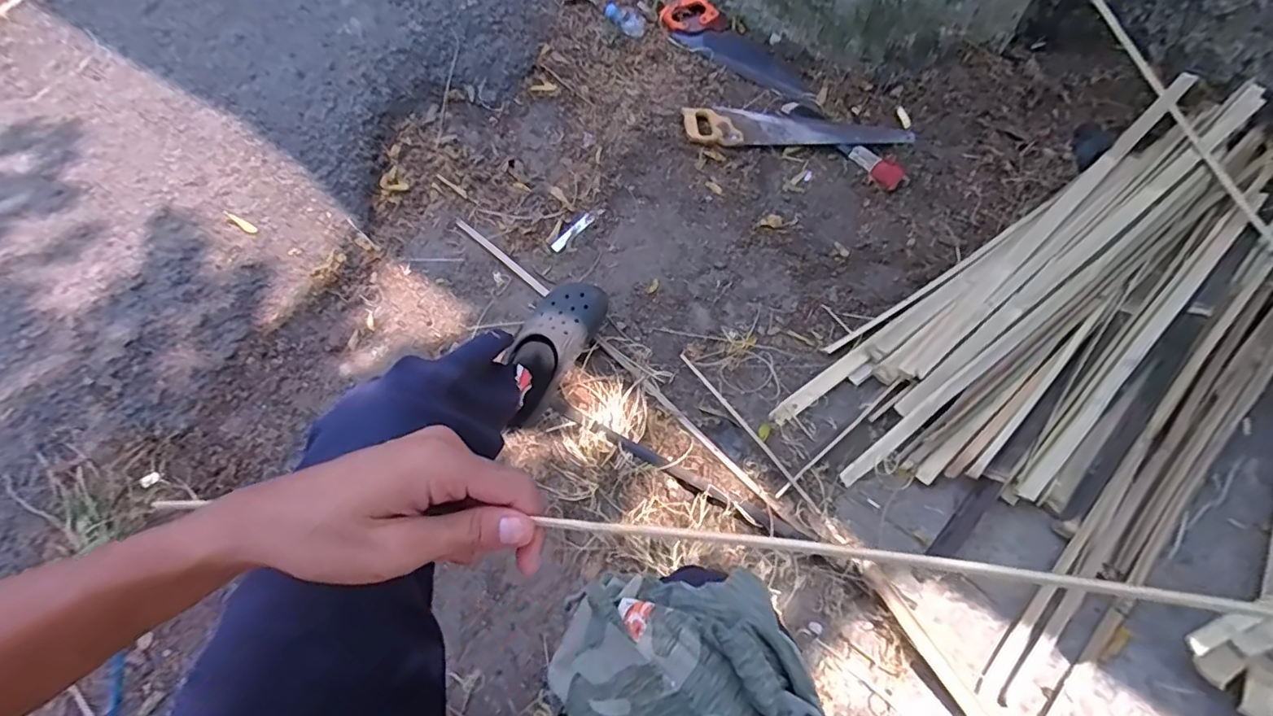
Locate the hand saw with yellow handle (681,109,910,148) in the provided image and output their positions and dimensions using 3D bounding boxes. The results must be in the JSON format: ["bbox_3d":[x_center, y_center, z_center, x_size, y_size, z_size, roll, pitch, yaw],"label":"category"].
[{"bbox_3d":[0.363,-0.521,1.293,0.499,0.027,0.097,6,64,2],"label":"hand saw with yellow handle"}]

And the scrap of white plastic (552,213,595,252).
[{"bbox_3d":[-0.135,-0.266,1.198,0.026,0.004,0.118,39,70,16],"label":"scrap of white plastic"}]

